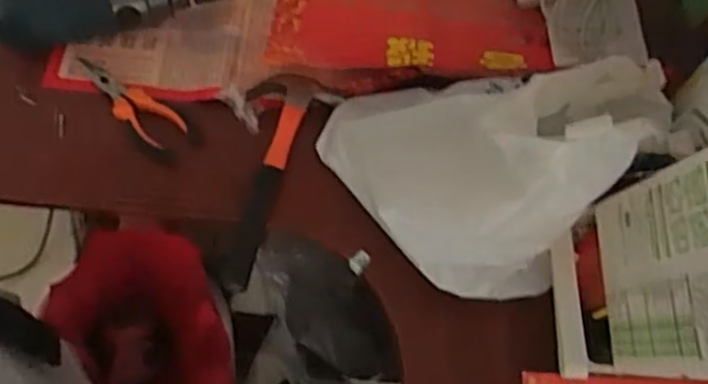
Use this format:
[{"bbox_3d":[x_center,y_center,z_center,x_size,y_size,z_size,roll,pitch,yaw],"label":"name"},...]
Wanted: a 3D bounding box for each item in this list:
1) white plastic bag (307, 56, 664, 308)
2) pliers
[{"bbox_3d":[0.082,-0.035,0.588,0.256,0.234,0.161,26,65,9],"label":"white plastic bag"},{"bbox_3d":[-0.238,-0.095,0.735,0.137,0.011,0.040,33,66,12],"label":"pliers"}]

